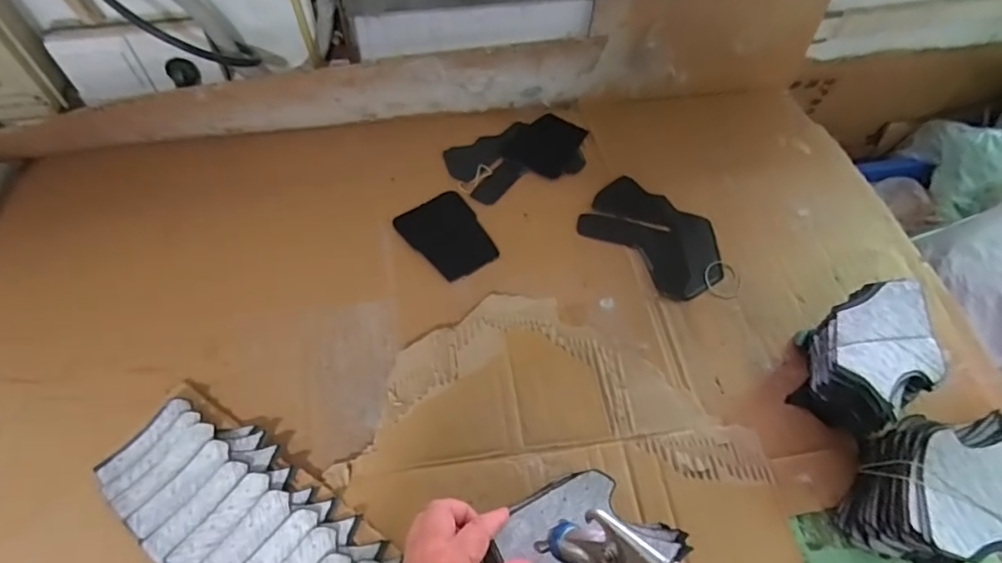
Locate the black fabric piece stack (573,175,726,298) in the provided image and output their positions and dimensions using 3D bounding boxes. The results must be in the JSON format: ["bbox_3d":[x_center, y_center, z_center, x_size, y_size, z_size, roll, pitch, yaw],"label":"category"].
[{"bbox_3d":[0.201,-0.061,0.713,0.187,0.010,0.130,35,63,16],"label":"black fabric piece stack"}]

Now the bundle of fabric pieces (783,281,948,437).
[{"bbox_3d":[0.388,0.084,0.584,0.130,0.105,0.110,-33,67,-21],"label":"bundle of fabric pieces"}]

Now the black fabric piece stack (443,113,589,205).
[{"bbox_3d":[0.031,-0.186,0.797,0.209,0.012,0.127,-22,63,-16],"label":"black fabric piece stack"}]

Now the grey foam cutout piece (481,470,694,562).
[{"bbox_3d":[0.064,0.204,0.429,0.131,0.022,0.097,-29,66,-18],"label":"grey foam cutout piece"}]

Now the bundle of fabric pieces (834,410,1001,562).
[{"bbox_3d":[0.421,0.197,0.522,0.116,0.106,0.151,26,61,12],"label":"bundle of fabric pieces"}]

